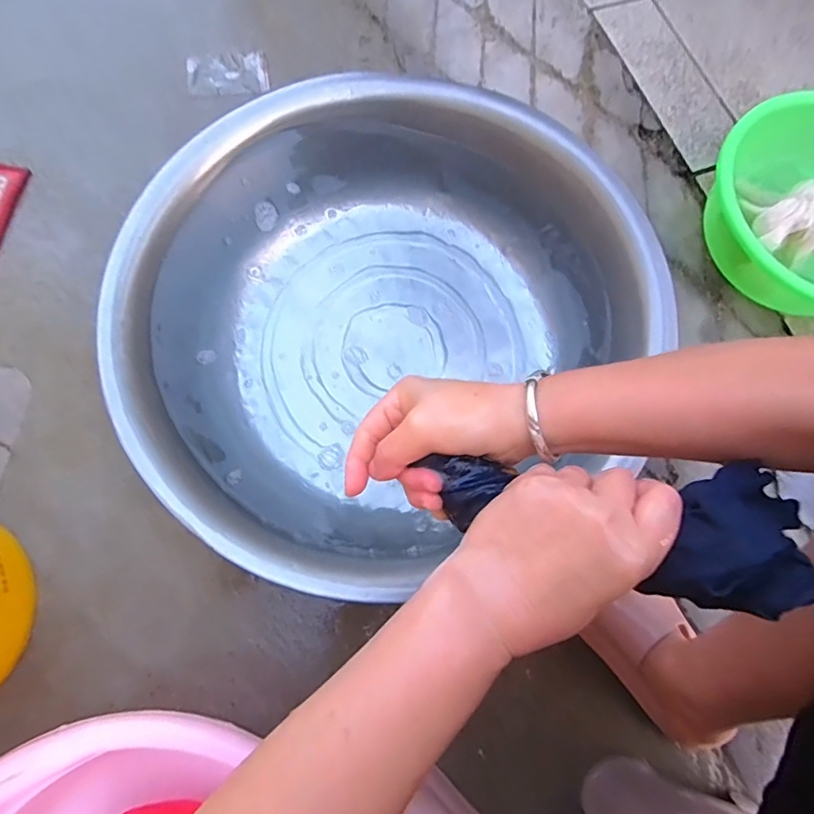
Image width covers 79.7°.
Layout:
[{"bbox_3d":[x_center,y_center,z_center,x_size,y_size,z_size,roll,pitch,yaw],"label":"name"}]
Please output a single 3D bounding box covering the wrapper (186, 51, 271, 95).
[{"bbox_3d":[-0.273,-0.508,0.747,0.119,0.008,0.081,-10,75,-7],"label":"wrapper"}]

